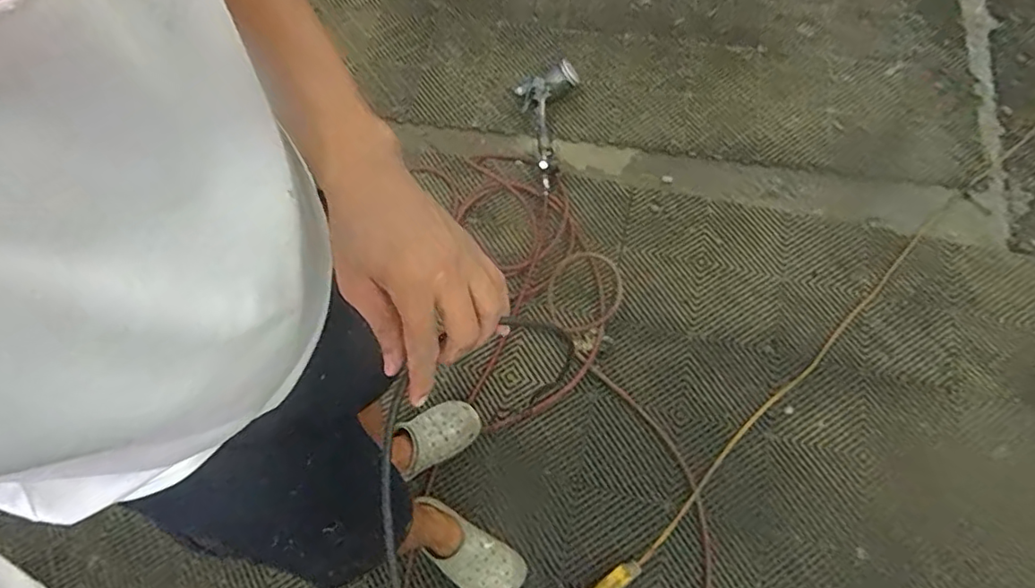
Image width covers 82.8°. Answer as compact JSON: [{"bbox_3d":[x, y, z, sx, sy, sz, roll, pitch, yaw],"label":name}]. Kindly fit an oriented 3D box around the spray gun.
[{"bbox_3d":[0.067,-0.467,1.625,0.174,0.101,0.375,5,67,6],"label":"spray gun"}]

